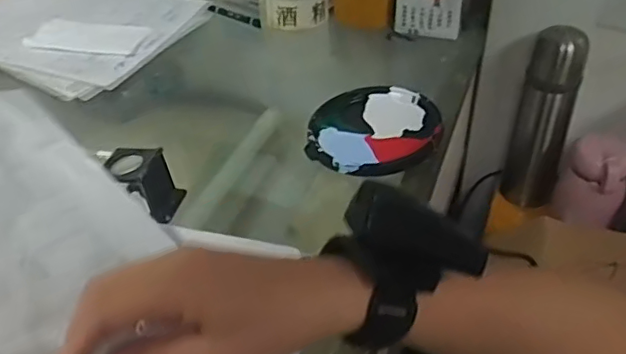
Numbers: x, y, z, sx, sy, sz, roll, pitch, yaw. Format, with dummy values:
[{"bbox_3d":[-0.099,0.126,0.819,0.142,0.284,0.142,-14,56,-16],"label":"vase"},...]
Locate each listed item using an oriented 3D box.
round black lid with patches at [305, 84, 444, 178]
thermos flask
[{"bbox_3d":[0.055,-0.047,0.564,0.121,0.018,0.117,-1,41,1],"label":"round black lid with patches"},{"bbox_3d":[0.287,-0.067,0.761,0.074,0.244,0.056,14,44,18],"label":"thermos flask"}]

